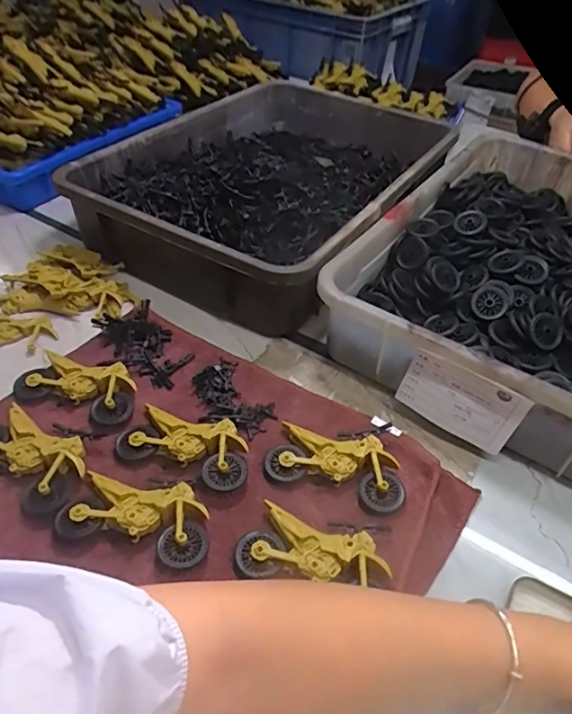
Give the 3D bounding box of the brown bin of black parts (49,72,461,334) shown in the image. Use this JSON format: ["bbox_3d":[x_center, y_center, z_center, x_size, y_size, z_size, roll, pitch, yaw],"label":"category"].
[{"bbox_3d":[-0.010,-0.250,0.733,0.365,0.100,0.509,23,47,18],"label":"brown bin of black parts"}]

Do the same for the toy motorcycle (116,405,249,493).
[{"bbox_3d":[-0.085,0.075,0.445,0.116,0.021,0.056,16,45,11],"label":"toy motorcycle"}]

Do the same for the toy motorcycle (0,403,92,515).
[{"bbox_3d":[-0.215,0.080,0.430,0.104,0.020,0.069,23,47,18],"label":"toy motorcycle"}]

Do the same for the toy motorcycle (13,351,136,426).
[{"bbox_3d":[-0.194,0.026,0.487,0.110,0.018,0.055,14,45,9],"label":"toy motorcycle"}]

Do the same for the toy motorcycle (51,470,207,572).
[{"bbox_3d":[-0.112,0.122,0.396,0.112,0.020,0.060,12,45,7],"label":"toy motorcycle"}]

